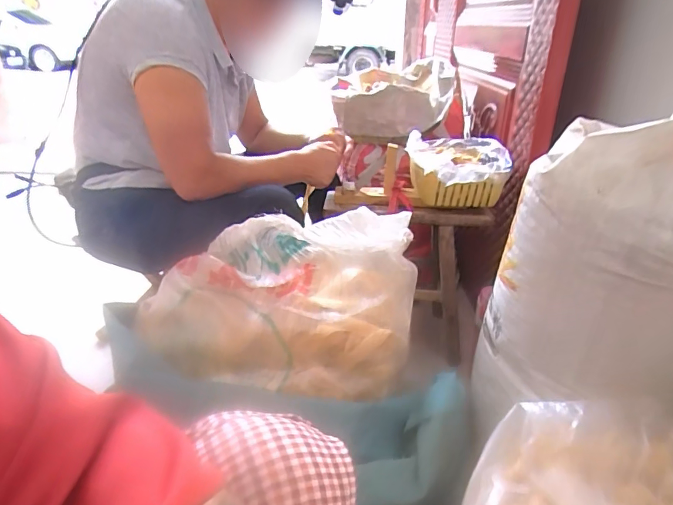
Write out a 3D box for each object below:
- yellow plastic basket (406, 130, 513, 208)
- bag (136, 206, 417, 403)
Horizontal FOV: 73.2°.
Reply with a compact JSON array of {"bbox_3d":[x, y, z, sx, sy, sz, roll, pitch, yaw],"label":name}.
[{"bbox_3d":[0.249,-0.163,0.952,0.201,0.108,0.247,4,27,8],"label":"yellow plastic basket"},{"bbox_3d":[-0.080,0.073,0.676,0.427,0.225,0.176,-3,27,-6],"label":"bag"}]

